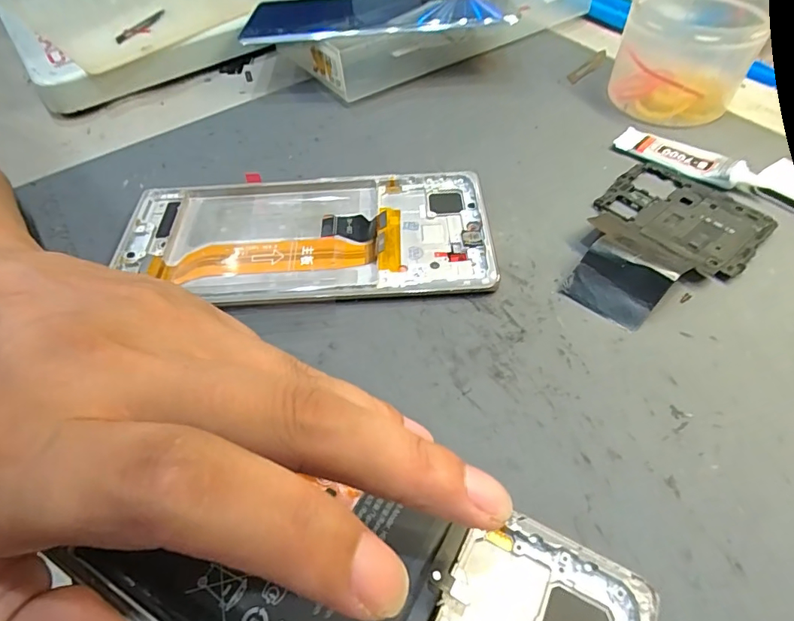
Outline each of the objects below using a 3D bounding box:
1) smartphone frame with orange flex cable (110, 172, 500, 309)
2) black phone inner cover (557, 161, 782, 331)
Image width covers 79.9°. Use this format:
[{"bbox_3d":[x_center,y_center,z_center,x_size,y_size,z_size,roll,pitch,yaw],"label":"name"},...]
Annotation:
[{"bbox_3d":[-0.041,-0.032,0.206,0.159,0.007,0.072,-2,52,1],"label":"smartphone frame with orange flex cable"},{"bbox_3d":[0.106,-0.031,0.192,0.061,0.015,0.090,38,63,27],"label":"black phone inner cover"}]

